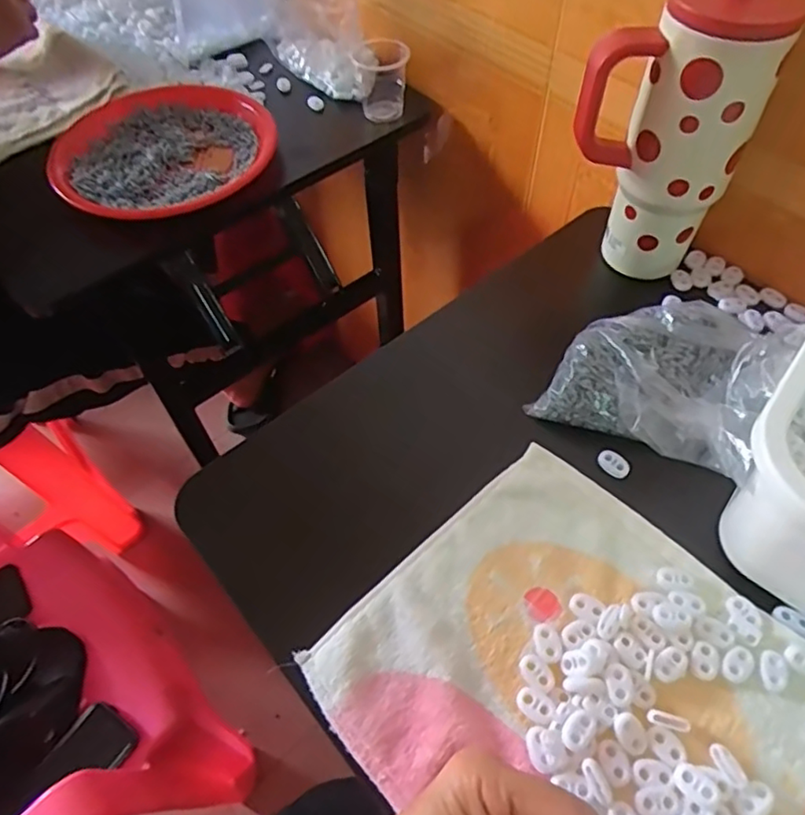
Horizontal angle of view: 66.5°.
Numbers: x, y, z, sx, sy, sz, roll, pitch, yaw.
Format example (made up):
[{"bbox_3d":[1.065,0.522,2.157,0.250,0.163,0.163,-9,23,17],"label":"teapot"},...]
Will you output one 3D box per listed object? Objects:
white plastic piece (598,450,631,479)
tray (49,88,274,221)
[{"bbox_3d":[0.150,0.040,0.436,0.023,0.004,0.015,38,65,24],"label":"white plastic piece"},{"bbox_3d":[-0.265,-0.282,0.655,0.215,0.035,0.232,-39,63,-22],"label":"tray"}]

